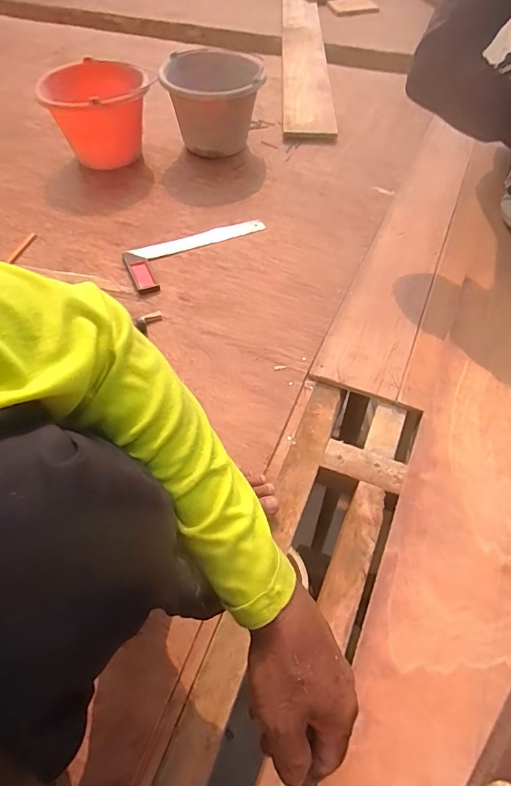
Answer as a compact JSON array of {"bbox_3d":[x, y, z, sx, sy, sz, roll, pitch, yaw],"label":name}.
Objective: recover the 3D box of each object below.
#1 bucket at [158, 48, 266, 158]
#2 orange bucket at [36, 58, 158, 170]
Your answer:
[{"bbox_3d":[-0.100,-0.686,1.072,0.215,0.173,0.222,-2,55,-1],"label":"bucket"},{"bbox_3d":[-0.355,-0.648,1.049,0.242,0.170,0.237,-9,55,-6],"label":"orange bucket"}]

